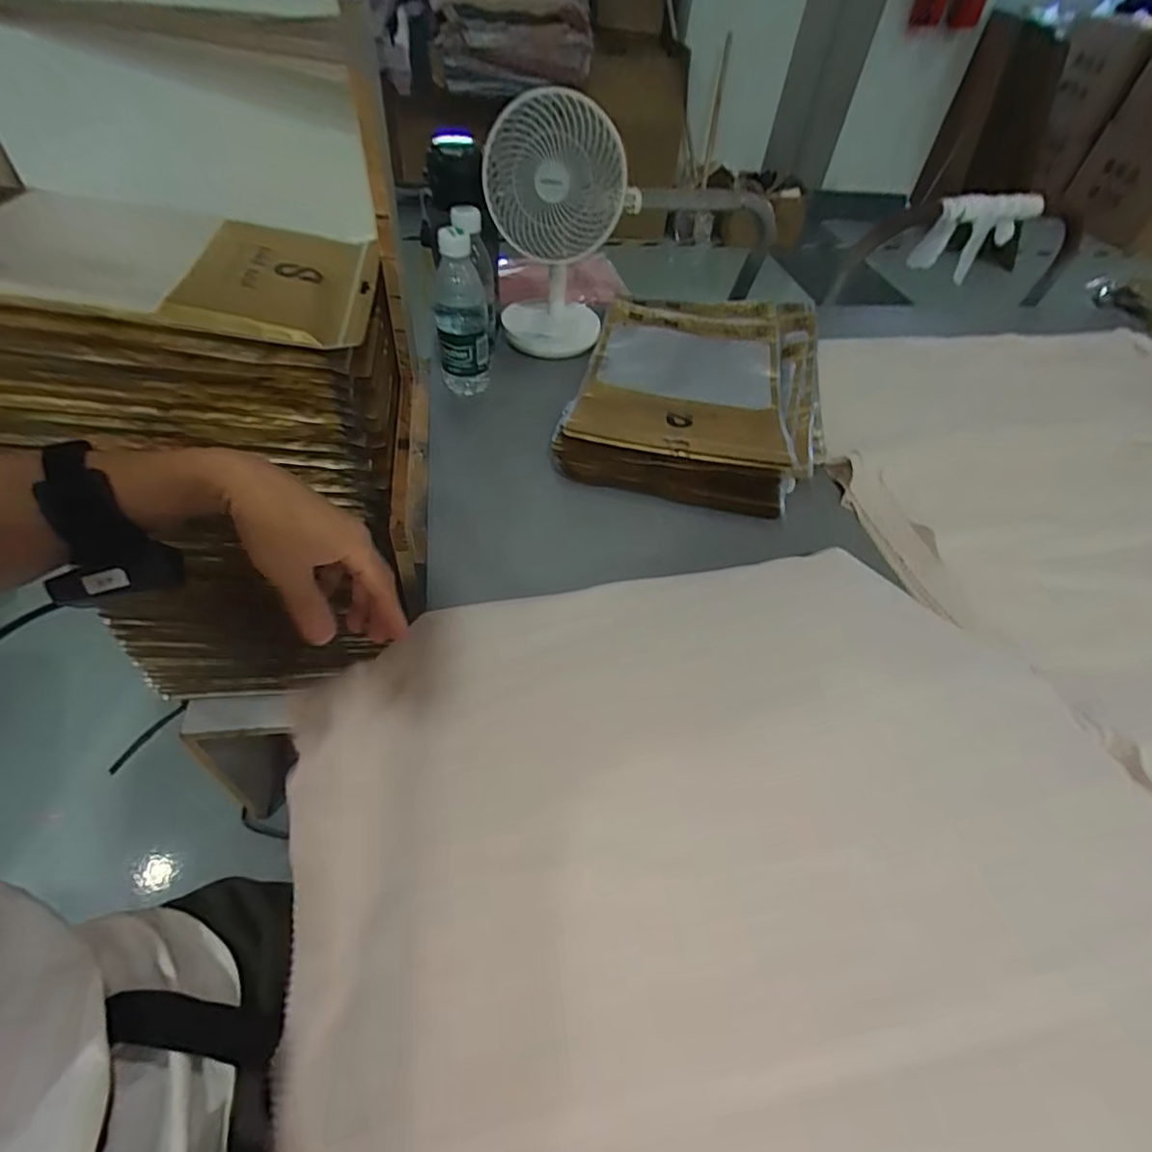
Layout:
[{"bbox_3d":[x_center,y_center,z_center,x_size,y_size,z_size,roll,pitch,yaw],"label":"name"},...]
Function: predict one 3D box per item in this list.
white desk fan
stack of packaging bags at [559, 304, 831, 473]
[{"bbox_3d":[-0.030,-0.414,0.714,0.152,0.251,0.112,0,50,-5],"label":"white desk fan"},{"bbox_3d":[0.166,-0.261,0.756,0.288,0.052,0.413,12,50,5],"label":"stack of packaging bags"}]

